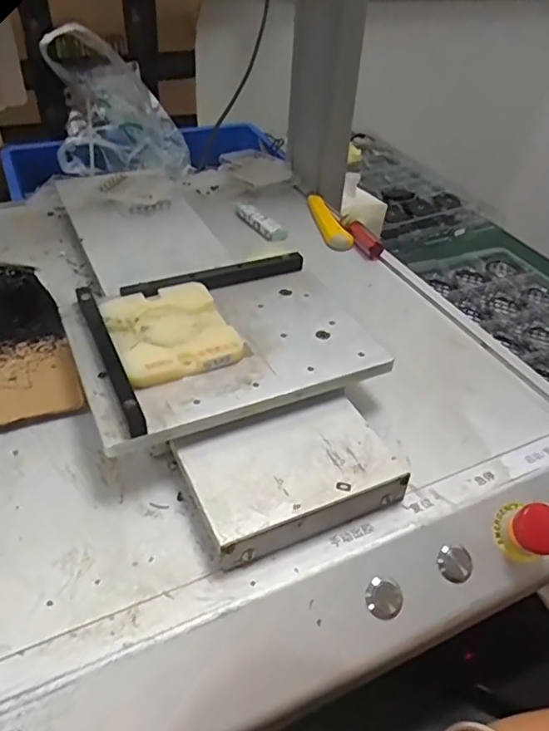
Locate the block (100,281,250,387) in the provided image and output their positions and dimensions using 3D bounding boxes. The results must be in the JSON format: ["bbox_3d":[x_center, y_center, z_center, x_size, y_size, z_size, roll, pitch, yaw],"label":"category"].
[{"bbox_3d":[-0.072,-0.024,0.391,0.077,0.013,0.093,-15,44,-22],"label":"block"}]

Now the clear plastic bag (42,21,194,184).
[{"bbox_3d":[-0.227,-0.375,0.842,0.189,0.172,0.187,-9,42,-16],"label":"clear plastic bag"}]

